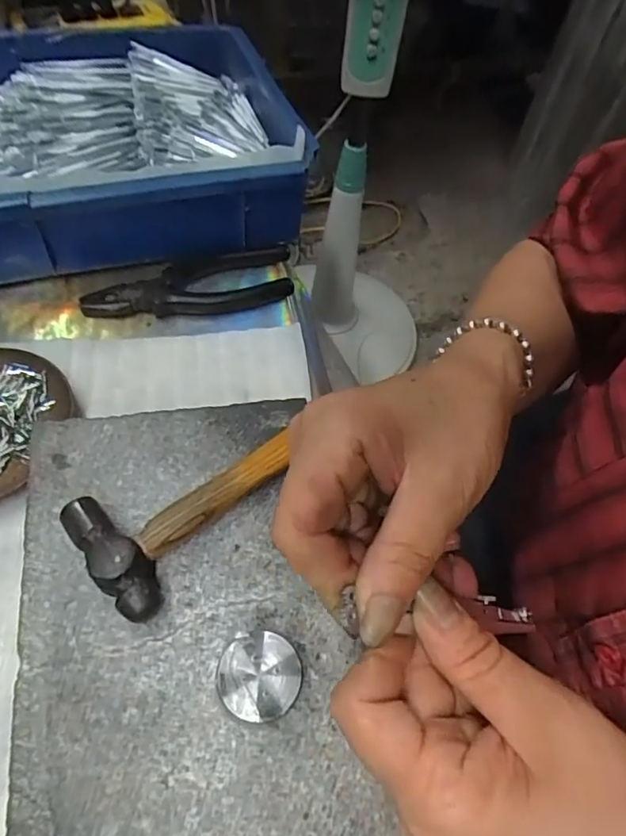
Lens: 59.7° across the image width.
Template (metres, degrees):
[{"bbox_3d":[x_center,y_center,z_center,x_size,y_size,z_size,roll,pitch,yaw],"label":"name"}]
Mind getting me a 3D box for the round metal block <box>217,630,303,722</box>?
[{"bbox_3d":[-0.022,0.108,0.227,0.032,0.021,0.032,2,57,-3],"label":"round metal block"}]

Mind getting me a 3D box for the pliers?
[{"bbox_3d":[-0.095,-0.102,0.427,0.161,0.013,0.053,-12,59,-12],"label":"pliers"}]

